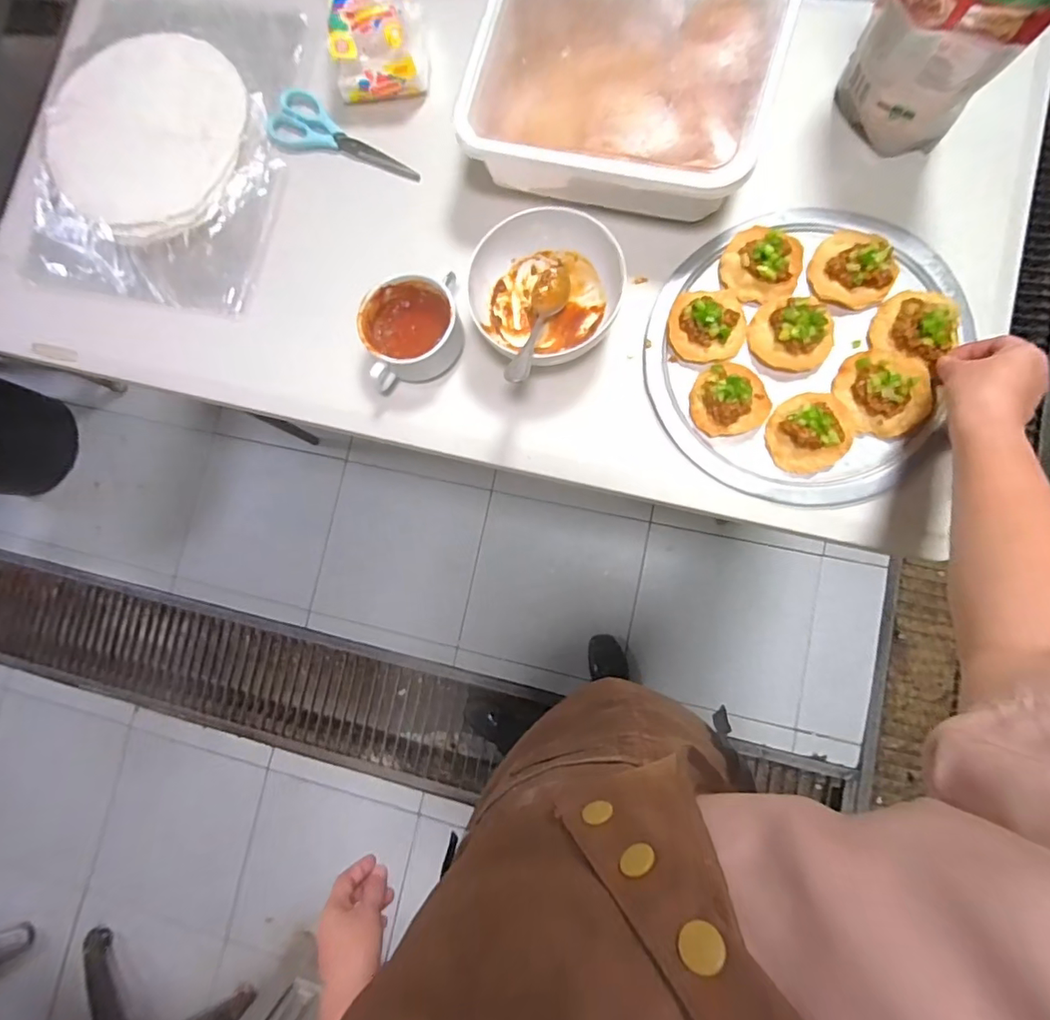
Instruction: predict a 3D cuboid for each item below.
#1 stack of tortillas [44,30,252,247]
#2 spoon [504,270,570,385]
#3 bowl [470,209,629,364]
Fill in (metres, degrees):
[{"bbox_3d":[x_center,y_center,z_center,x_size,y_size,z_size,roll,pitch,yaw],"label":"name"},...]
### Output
[{"bbox_3d":[-0.472,-0.475,0.642,0.248,0.030,0.251,38,89,10],"label":"stack of tortillas"},{"bbox_3d":[0.014,-0.190,0.523,0.038,0.026,0.160,11,55,8],"label":"spoon"},{"bbox_3d":[0.019,-0.227,0.536,0.140,0.072,0.138,-1,83,7],"label":"bowl"}]

